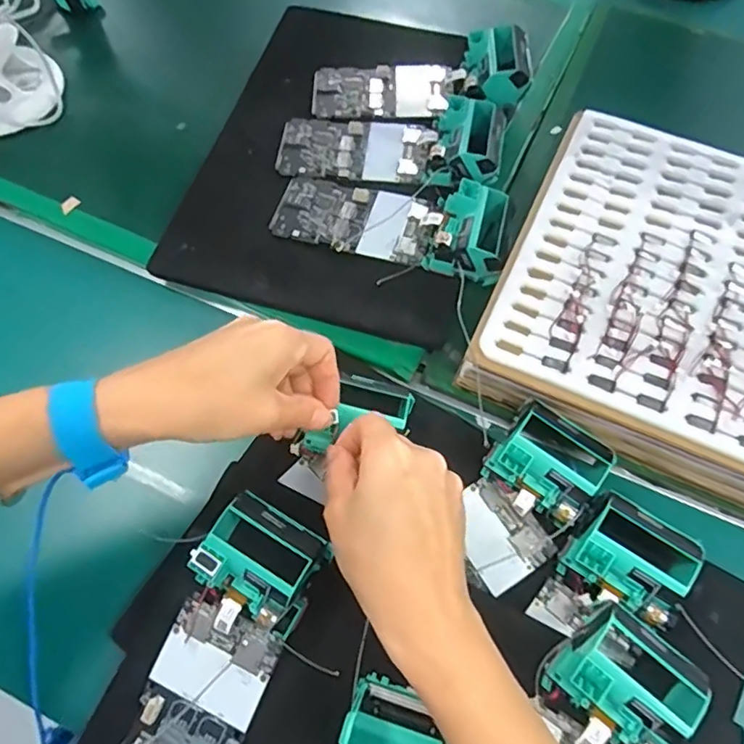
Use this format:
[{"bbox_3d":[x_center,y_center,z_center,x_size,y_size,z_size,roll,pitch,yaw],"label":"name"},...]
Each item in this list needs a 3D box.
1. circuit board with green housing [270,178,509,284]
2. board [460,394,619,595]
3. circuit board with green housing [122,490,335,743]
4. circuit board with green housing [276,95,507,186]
[{"bbox_3d":[0.013,-0.125,0.458,0.190,0.040,0.078,14,67,6],"label":"circuit board with green housing"},{"bbox_3d":[0.100,0.084,0.370,0.067,0.046,0.112,32,70,13],"label":"board"},{"bbox_3d":[-0.096,0.176,0.334,0.068,0.032,0.196,24,85,8],"label":"circuit board with green housing"},{"bbox_3d":[0.016,-0.202,0.489,0.190,0.038,0.071,7,66,3],"label":"circuit board with green housing"}]

